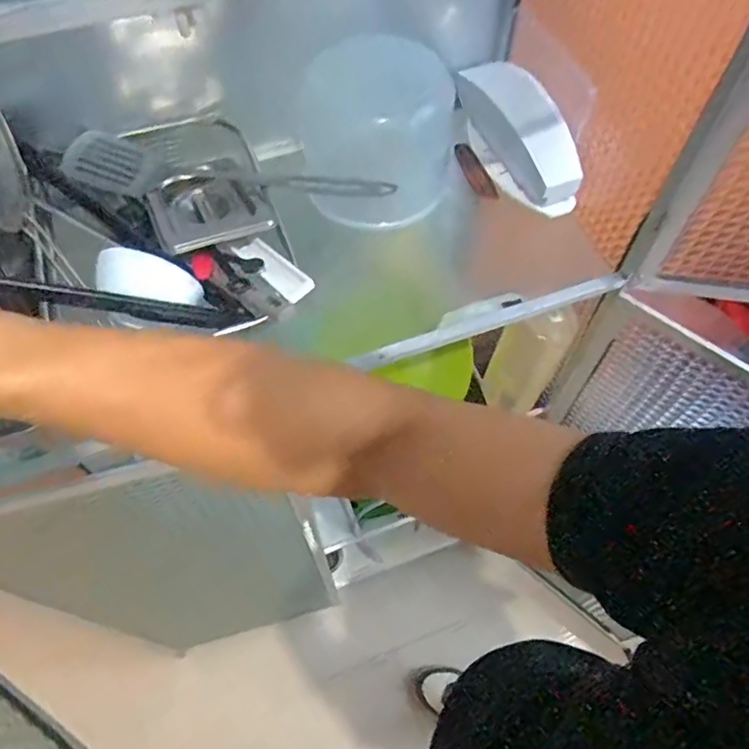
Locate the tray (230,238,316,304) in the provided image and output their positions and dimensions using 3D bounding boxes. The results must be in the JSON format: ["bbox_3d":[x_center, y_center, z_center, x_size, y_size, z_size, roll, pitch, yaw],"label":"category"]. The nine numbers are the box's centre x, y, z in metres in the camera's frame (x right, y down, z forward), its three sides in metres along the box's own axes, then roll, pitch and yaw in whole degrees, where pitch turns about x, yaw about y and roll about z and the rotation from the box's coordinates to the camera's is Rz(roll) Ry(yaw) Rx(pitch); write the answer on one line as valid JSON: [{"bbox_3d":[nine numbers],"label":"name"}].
[{"bbox_3d":[-0.090,-0.096,0.512,0.030,0.009,0.104,-33,50,-18],"label":"tray"}]

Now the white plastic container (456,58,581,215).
[{"bbox_3d":[0.163,-0.275,0.653,0.061,0.082,0.201,-21,61,-11],"label":"white plastic container"}]

